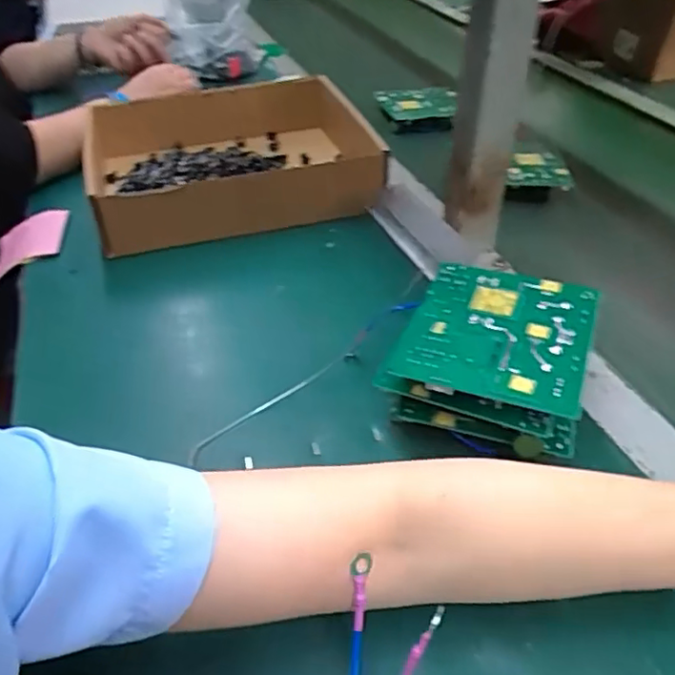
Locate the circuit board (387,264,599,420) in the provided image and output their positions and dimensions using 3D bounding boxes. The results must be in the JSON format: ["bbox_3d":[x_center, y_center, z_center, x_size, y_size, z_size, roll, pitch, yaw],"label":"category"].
[{"bbox_3d":[0.108,-0.006,0.402,0.113,0.008,0.126,15,43,18],"label":"circuit board"}]

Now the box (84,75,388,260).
[{"bbox_3d":[-0.116,-0.205,0.691,0.311,0.073,0.246,-10,41,-10],"label":"box"}]

